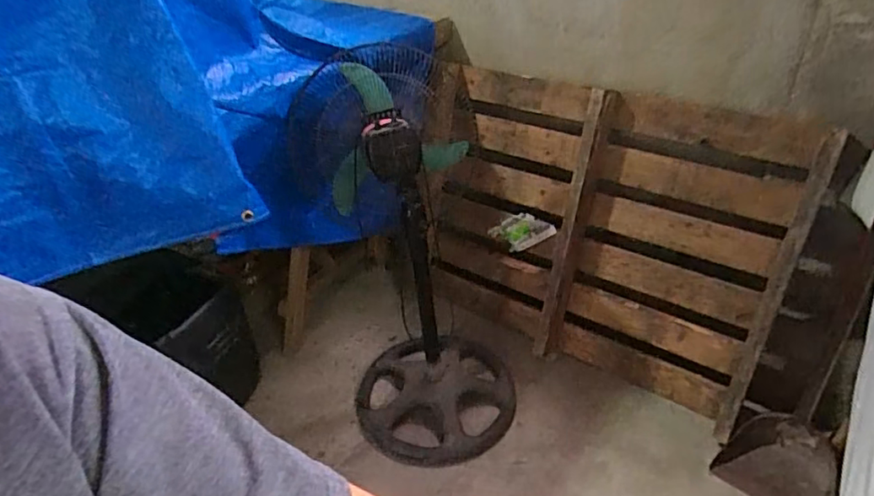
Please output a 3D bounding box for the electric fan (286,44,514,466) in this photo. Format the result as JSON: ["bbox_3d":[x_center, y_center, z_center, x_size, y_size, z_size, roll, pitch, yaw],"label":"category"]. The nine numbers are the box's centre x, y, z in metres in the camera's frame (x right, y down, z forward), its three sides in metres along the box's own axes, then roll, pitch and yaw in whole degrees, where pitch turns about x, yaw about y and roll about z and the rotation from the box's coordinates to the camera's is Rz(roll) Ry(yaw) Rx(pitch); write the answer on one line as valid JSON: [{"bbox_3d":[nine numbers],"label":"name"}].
[{"bbox_3d":[-0.062,0.016,1.320,0.368,0.876,0.408,-23,39,-29],"label":"electric fan"}]

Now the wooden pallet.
[{"bbox_3d":[0.368,-0.059,1.435,1.050,0.723,0.117,24,26,28],"label":"wooden pallet"}]

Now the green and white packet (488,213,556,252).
[{"bbox_3d":[0.243,-0.048,1.610,0.195,0.101,0.009,-28,-1,38],"label":"green and white packet"}]

